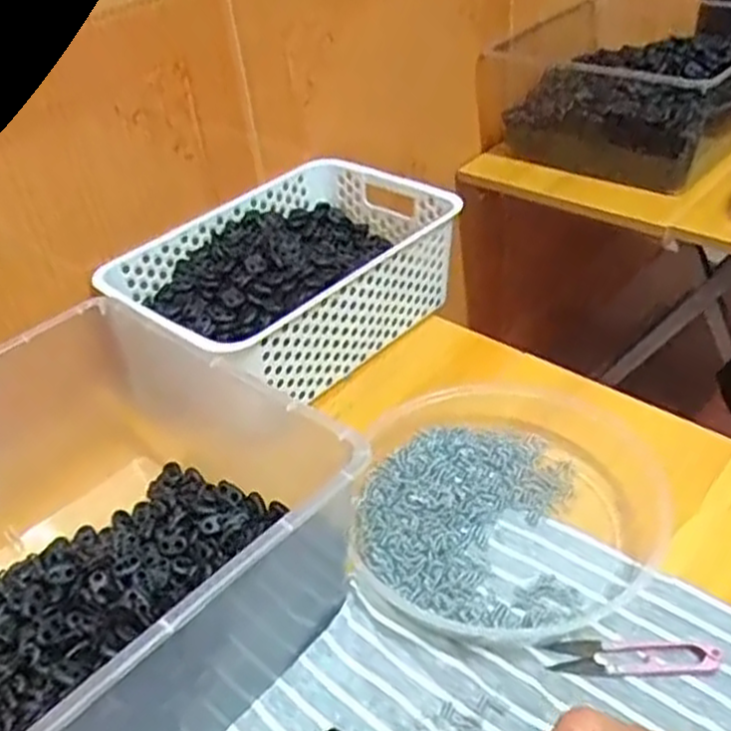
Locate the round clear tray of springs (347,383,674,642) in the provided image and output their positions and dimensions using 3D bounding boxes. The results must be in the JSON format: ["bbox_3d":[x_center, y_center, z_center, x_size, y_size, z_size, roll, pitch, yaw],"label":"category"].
[{"bbox_3d":[0.102,0.095,0.568,0.216,0.032,0.208,-4,39,3],"label":"round clear tray of springs"}]

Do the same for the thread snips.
[{"bbox_3d":[0.164,0.178,0.479,0.101,0.004,0.025,-3,39,5],"label":"thread snips"}]

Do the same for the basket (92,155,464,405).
[{"bbox_3d":[-0.073,-0.083,0.753,0.203,0.100,0.297,27,49,35],"label":"basket"}]

